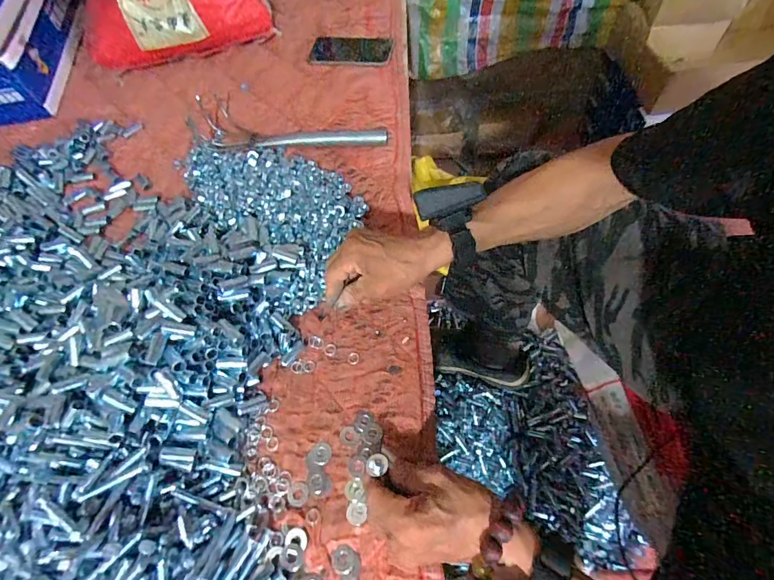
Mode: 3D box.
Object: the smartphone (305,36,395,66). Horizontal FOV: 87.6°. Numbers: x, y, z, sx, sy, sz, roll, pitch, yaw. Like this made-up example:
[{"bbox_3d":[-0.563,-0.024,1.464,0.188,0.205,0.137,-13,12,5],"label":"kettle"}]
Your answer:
[{"bbox_3d":[-0.069,-0.463,0.775,0.154,0.012,0.071,9,75,9],"label":"smartphone"}]

